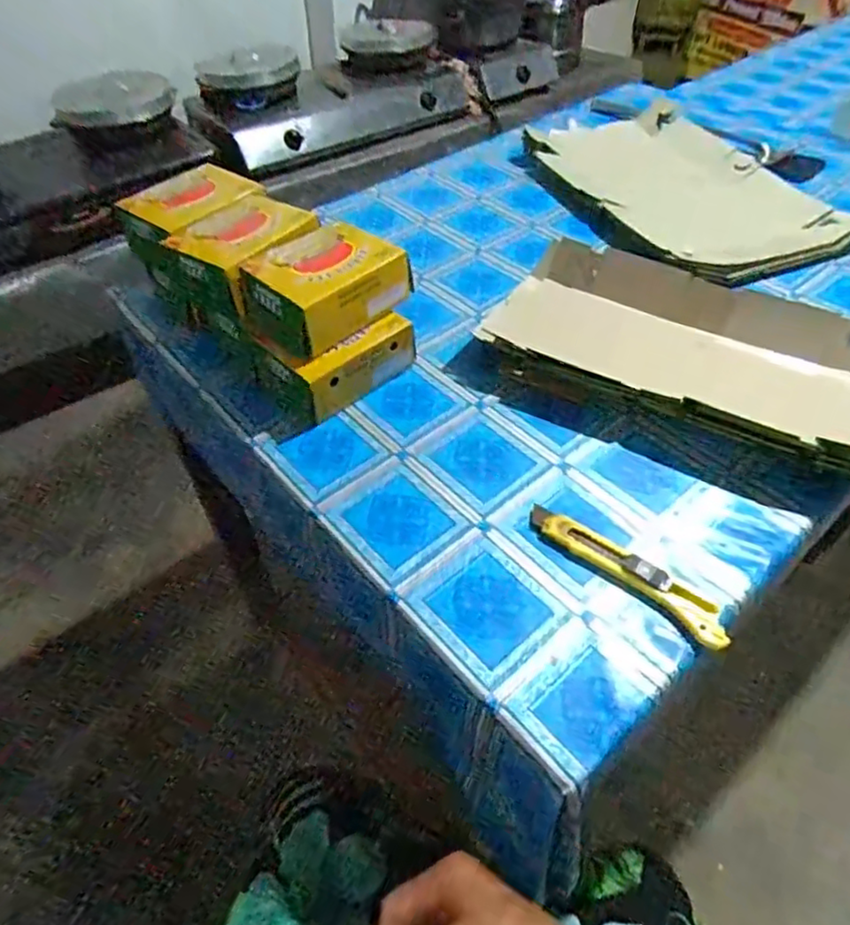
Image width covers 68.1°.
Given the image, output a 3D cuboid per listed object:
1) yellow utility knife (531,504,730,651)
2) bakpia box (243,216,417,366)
[{"bbox_3d":[0.145,0.076,0.456,0.157,0.012,0.030,35,58,28],"label":"yellow utility knife"},{"bbox_3d":[-0.092,-0.162,0.572,0.099,0.059,0.129,36,58,29],"label":"bakpia box"}]

